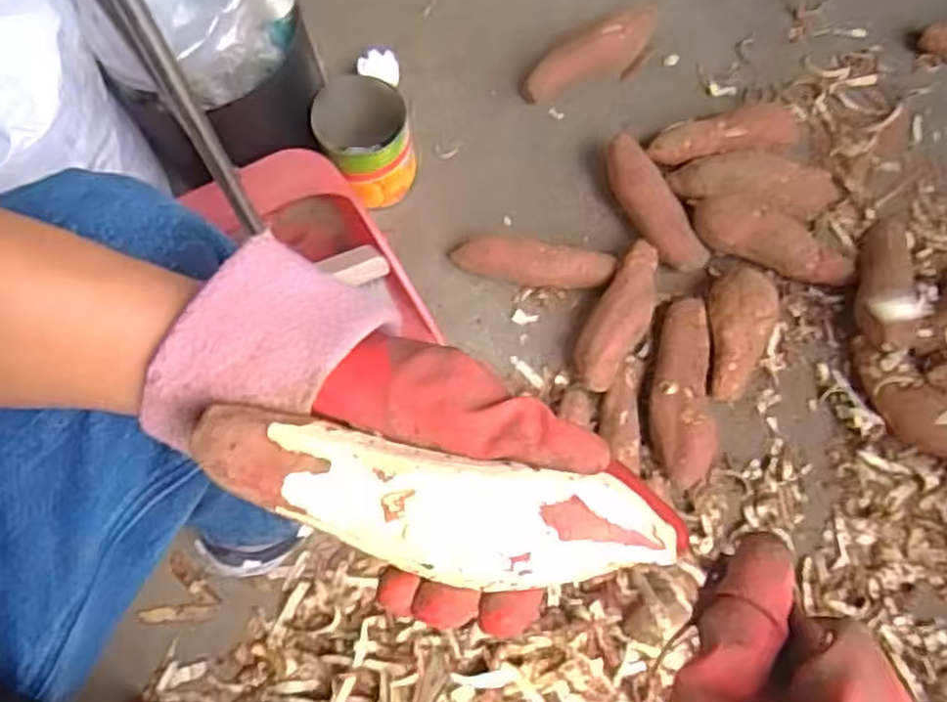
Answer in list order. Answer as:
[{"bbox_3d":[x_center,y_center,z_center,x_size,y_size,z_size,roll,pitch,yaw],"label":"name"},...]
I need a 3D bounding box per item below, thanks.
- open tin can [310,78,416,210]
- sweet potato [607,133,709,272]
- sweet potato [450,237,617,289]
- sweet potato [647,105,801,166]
[{"bbox_3d":[-0.119,-0.233,0.849,0.099,0.120,0.106,-1,72,2],"label":"open tin can"},{"bbox_3d":[0.194,-0.157,0.837,0.052,0.055,0.167,-31,74,-7],"label":"sweet potato"},{"bbox_3d":[0.065,-0.097,0.839,0.174,0.045,0.048,11,73,6],"label":"sweet potato"},{"bbox_3d":[0.287,-0.236,0.868,0.175,0.053,0.064,-16,73,-3],"label":"sweet potato"}]

